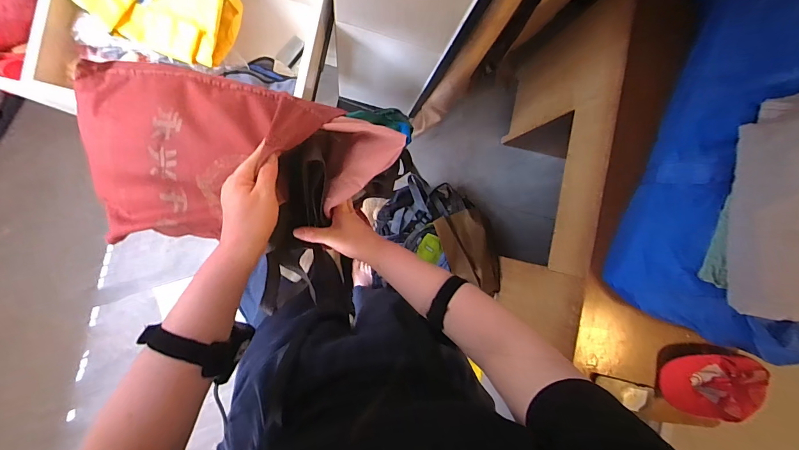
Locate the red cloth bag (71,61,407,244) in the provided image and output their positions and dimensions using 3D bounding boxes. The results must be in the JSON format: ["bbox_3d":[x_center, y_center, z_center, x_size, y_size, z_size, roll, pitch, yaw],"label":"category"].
[{"bbox_3d":[-0.230,-0.110,0.511,0.450,0.124,0.216,2,91,0],"label":"red cloth bag"}]

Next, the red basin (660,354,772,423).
[{"bbox_3d":[0.741,0.370,0.859,0.211,0.089,0.145,8,90,-8],"label":"red basin"}]

